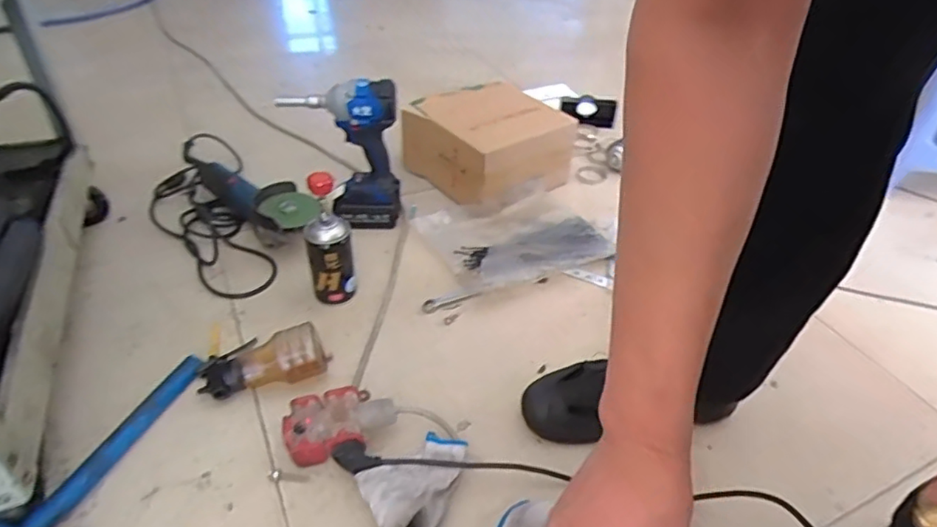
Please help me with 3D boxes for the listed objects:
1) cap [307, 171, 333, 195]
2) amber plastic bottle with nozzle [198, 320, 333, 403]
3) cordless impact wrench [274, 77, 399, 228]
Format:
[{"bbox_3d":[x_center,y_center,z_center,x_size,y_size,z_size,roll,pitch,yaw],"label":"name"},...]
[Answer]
[{"bbox_3d":[-0.195,-0.105,0.782,0.033,0.035,0.015,-5,41,-10],"label":"cap"},{"bbox_3d":[-0.266,0.127,0.770,0.158,0.066,0.089,-15,42,-1],"label":"amber plastic bottle with nozzle"},{"bbox_3d":[-0.198,-0.173,0.968,0.163,0.241,0.089,-13,43,-19],"label":"cordless impact wrench"}]

